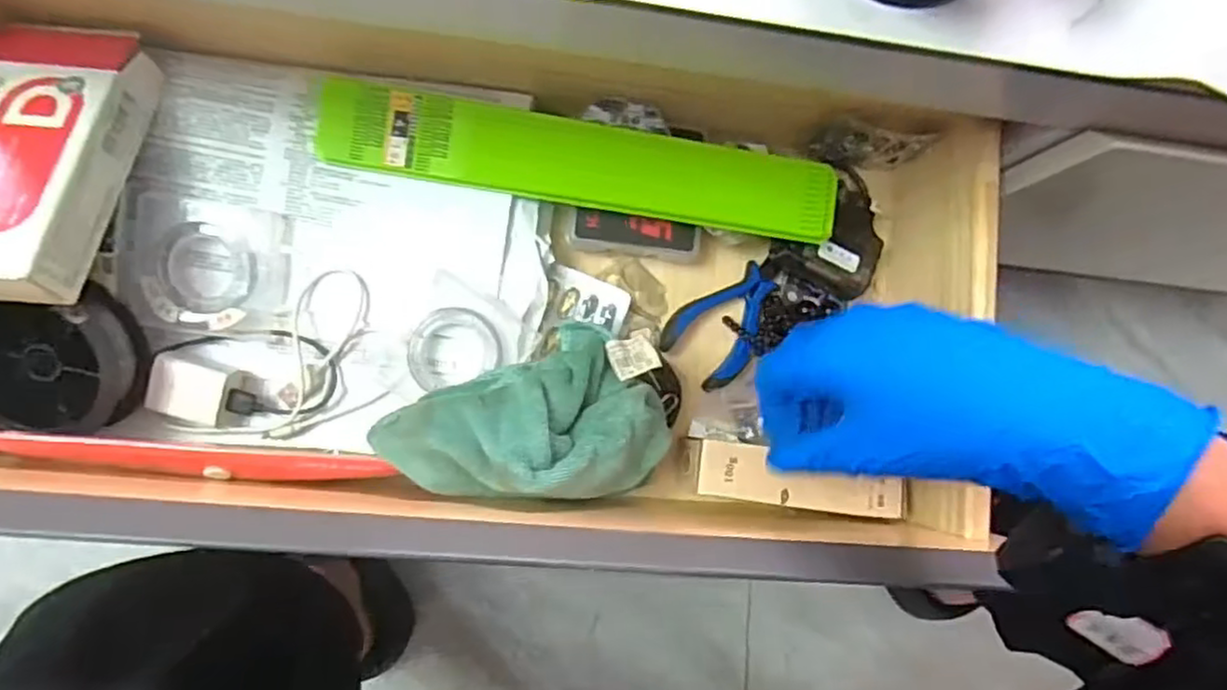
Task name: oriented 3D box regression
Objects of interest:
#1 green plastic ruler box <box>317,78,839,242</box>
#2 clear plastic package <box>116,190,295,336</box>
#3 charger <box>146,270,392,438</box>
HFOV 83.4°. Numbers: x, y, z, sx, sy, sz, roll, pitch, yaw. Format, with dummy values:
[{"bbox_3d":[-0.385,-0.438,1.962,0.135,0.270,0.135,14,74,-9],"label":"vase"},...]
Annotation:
[{"bbox_3d":[-0.015,-0.107,0.405,0.300,0.016,0.048,8,83,-7],"label":"green plastic ruler box"},{"bbox_3d":[-0.226,-0.045,0.386,0.083,0.017,0.073,6,84,-6],"label":"clear plastic package"},{"bbox_3d":[-0.194,0.016,0.393,0.132,0.023,0.078,-25,88,-8],"label":"charger"}]

